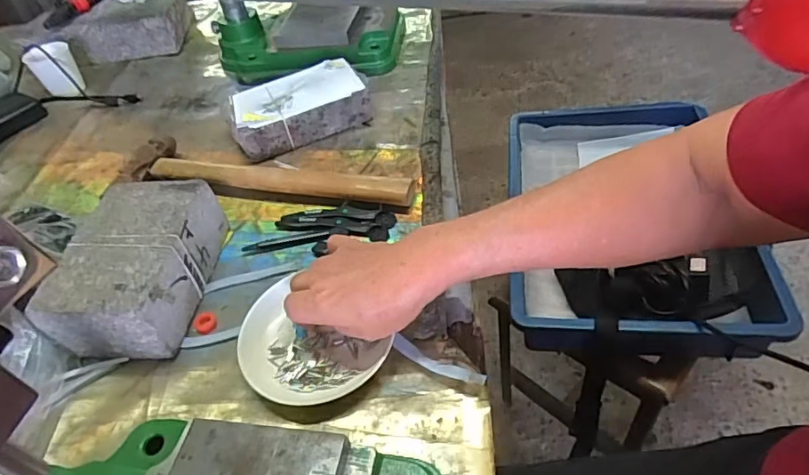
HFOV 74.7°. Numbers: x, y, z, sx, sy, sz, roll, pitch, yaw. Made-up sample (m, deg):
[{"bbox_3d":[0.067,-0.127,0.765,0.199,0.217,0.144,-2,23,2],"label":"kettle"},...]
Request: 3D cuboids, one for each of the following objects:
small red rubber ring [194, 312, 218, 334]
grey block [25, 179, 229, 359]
[{"bbox_3d":[-0.167,0.072,0.446,0.018,0.005,0.020,-28,48,-16],"label":"small red rubber ring"},{"bbox_3d":[-0.225,0.022,0.454,0.099,0.063,0.148,-1,45,12],"label":"grey block"}]

